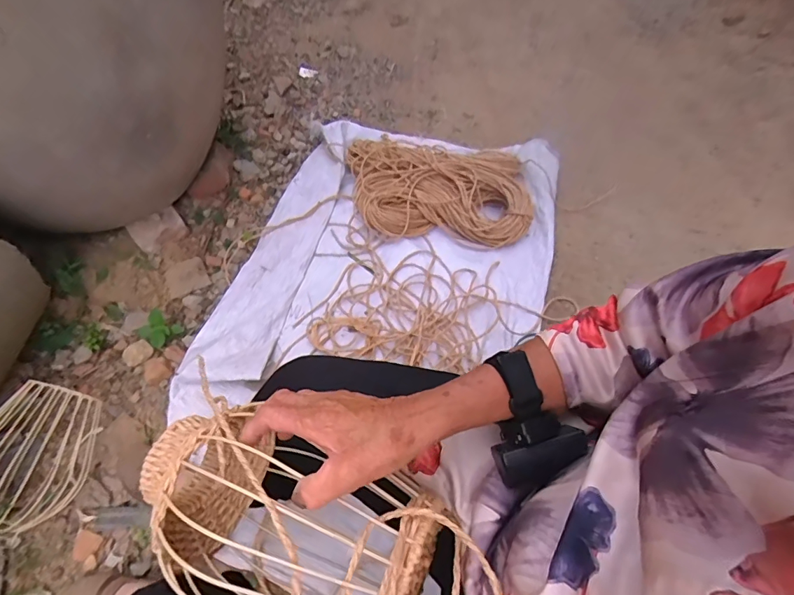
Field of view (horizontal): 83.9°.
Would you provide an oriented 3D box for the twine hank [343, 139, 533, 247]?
[{"bbox_3d":[0.104,-0.294,1.169,0.472,0.086,0.318,-1,56,7],"label":"twine hank"}]

